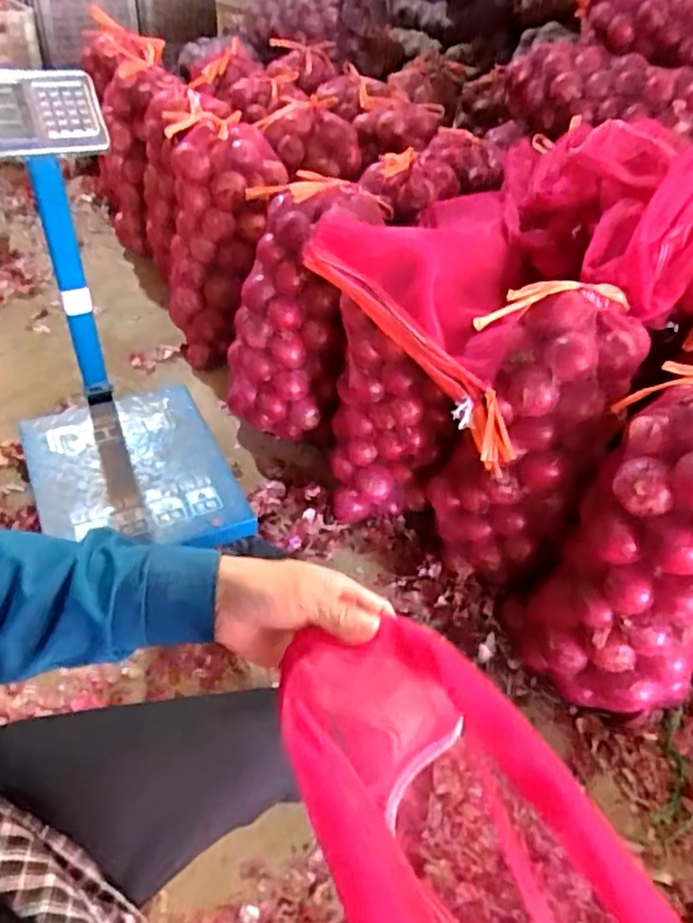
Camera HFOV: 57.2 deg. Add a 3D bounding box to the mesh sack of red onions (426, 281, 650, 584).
[{"bbox_3d":[0.318,-0.041,1.157,0.256,0.543,0.228,23,45,17],"label":"mesh sack of red onions"}]

